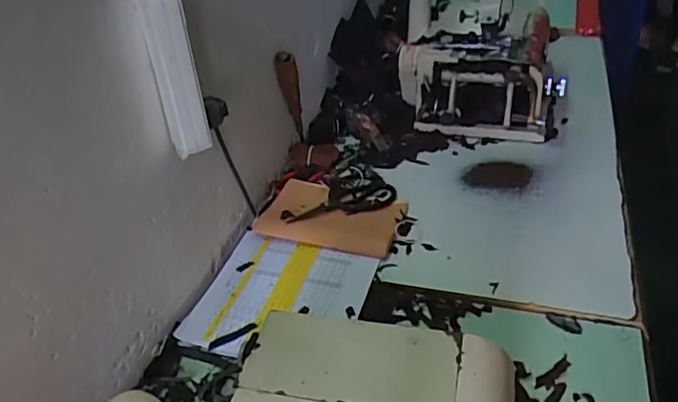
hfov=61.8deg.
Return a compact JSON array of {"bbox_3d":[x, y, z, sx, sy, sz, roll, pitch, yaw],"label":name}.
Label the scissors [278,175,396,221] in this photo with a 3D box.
[{"bbox_3d":[-0.005,-0.008,0.908,0.188,0.013,0.092,-17,37,-17],"label":"scissors"}]

